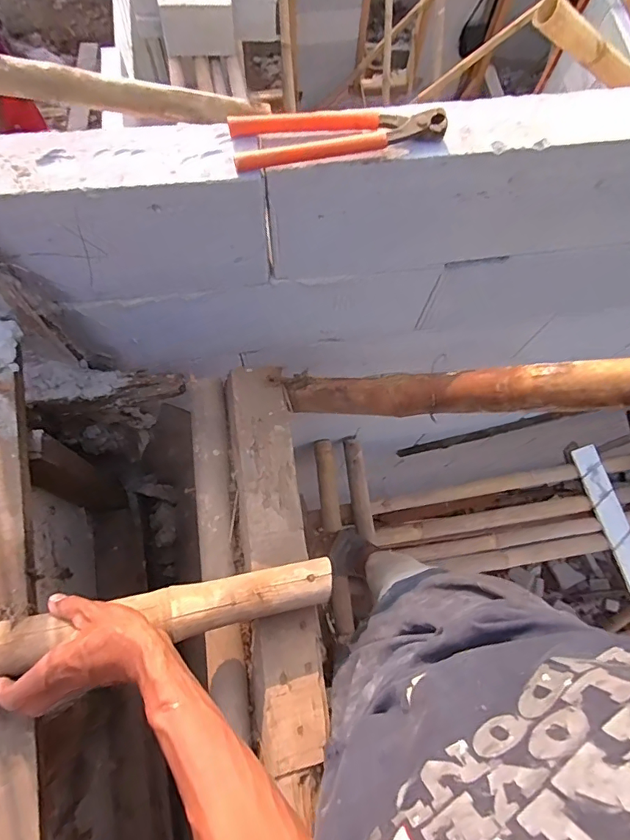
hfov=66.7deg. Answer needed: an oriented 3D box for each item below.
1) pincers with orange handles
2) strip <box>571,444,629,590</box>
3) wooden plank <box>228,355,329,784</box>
[{"bbox_3d":[0.024,-0.297,0.491,0.216,0.018,0.060,-10,73,-5],"label":"pincers with orange handles"},{"bbox_3d":[0.975,0.332,1.561,0.084,0.021,0.503,-21,78,10],"label":"strip"},{"bbox_3d":[-0.051,0.158,0.624,0.082,0.037,0.492,-7,73,-4],"label":"wooden plank"}]

